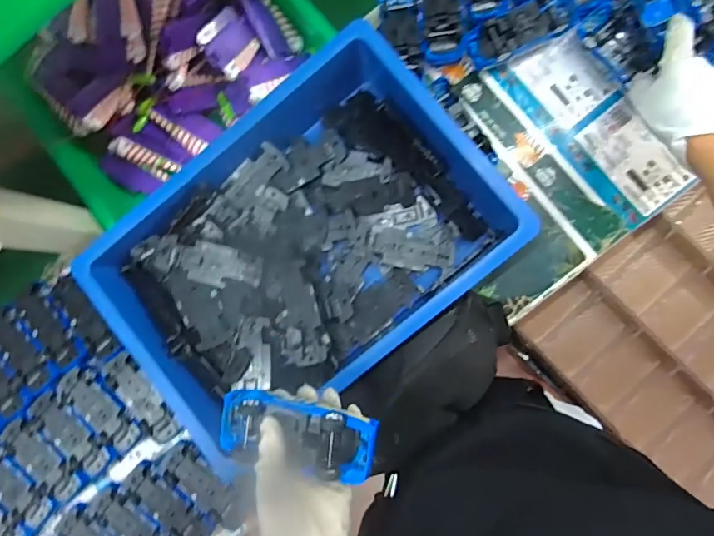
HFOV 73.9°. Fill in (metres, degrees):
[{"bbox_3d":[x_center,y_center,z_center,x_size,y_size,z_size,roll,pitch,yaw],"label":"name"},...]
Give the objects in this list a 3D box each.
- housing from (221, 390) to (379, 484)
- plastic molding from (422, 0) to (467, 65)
[{"bbox_3d":[-0.053,0.141,0.397,0.134,0.025,0.056,8,89,16],"label":"housing"},{"bbox_3d":[0.108,-0.336,0.594,0.053,0.023,0.127,-5,86,7],"label":"plastic molding"}]

